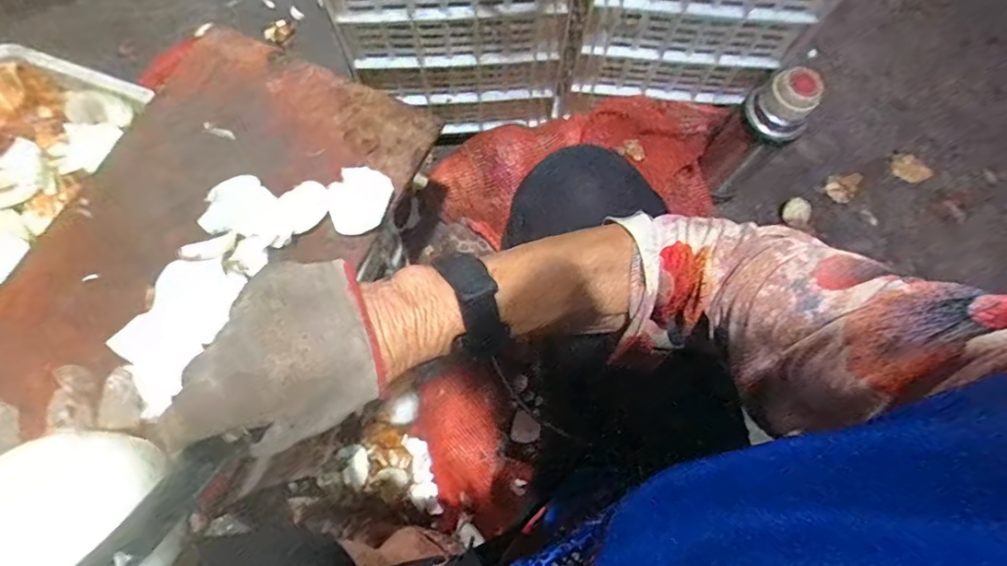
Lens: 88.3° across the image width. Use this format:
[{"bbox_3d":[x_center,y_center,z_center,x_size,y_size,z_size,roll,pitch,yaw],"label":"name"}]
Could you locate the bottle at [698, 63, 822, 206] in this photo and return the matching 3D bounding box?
[{"bbox_3d":[0.368,-0.220,0.754,0.083,0.218,0.101,42,76,10],"label":"bottle"}]

